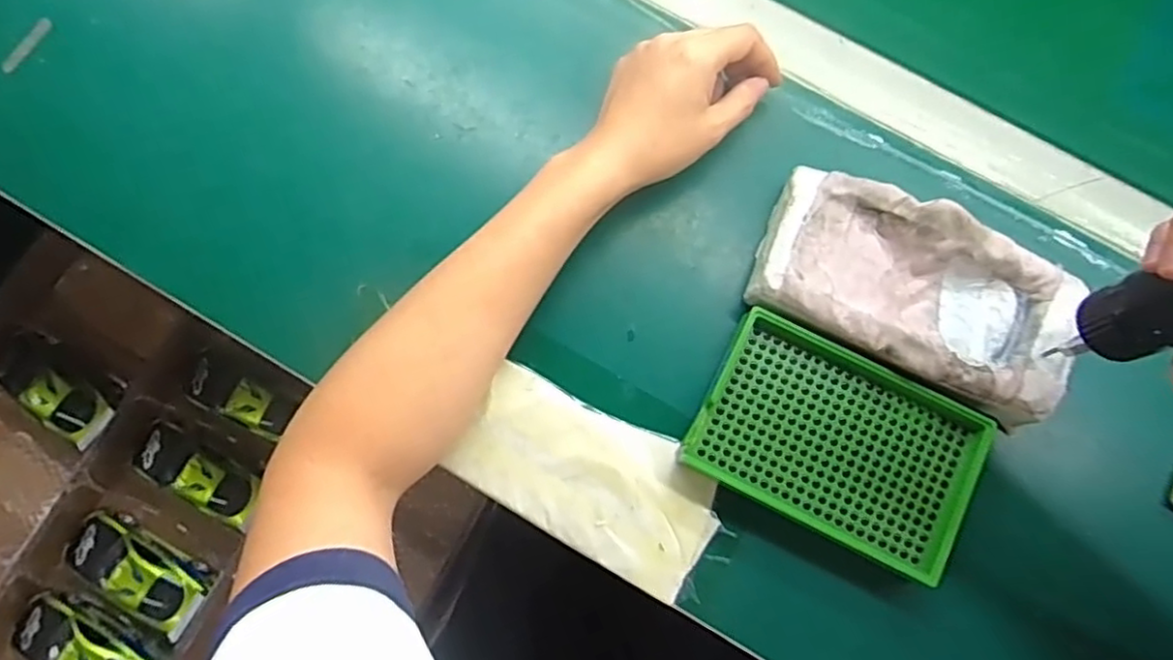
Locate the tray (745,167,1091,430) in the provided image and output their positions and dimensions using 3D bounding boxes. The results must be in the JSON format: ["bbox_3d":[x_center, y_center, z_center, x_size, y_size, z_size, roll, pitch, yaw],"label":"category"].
[{"bbox_3d":[0.172,-0.020,0.373,0.162,0.044,0.088,23,79,3],"label":"tray"}]

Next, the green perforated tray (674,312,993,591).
[{"bbox_3d":[0.132,0.060,0.362,0.141,0.024,0.092,26,79,4],"label":"green perforated tray"}]

